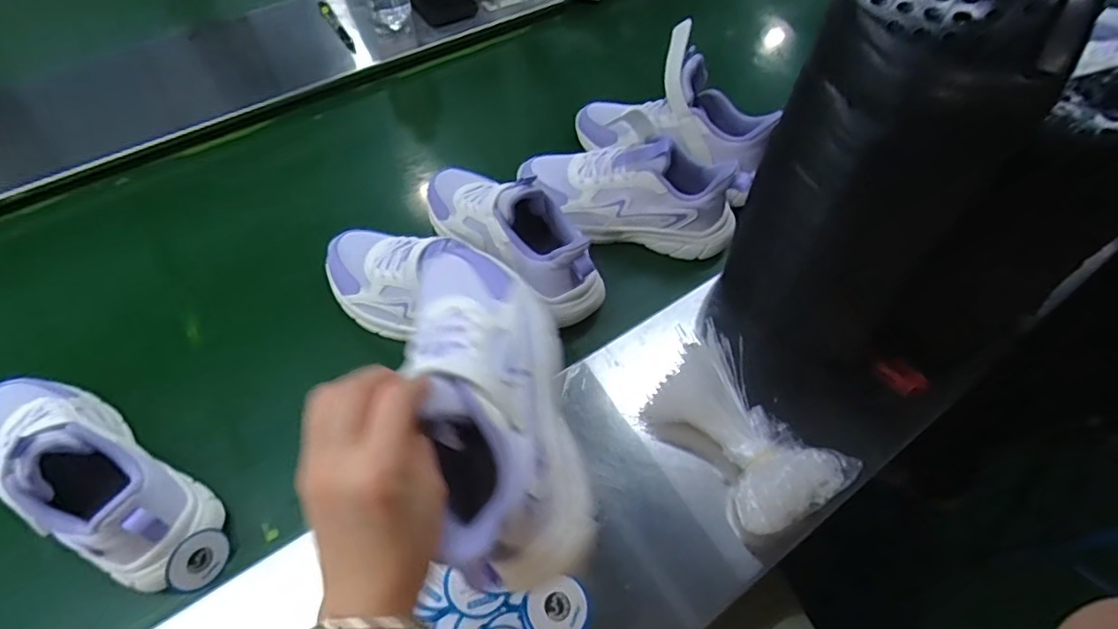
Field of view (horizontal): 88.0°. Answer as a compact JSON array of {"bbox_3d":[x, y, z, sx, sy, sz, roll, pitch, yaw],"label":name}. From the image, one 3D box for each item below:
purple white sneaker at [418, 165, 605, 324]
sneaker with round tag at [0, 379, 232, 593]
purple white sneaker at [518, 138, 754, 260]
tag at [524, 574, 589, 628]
[{"bbox_3d":[-0.059,-0.089,0.606,0.236,0.120,0.100,40,63,22],"label":"purple white sneaker"},{"bbox_3d":[-0.378,0.111,0.462,0.248,0.116,0.092,30,60,17],"label":"sneaker with round tag"},{"bbox_3d":[0.078,-0.144,0.649,0.247,0.105,0.085,13,56,6],"label":"purple white sneaker"},{"bbox_3d":[-0.001,0.218,0.428,0.046,0.005,0.041,-12,54,-23],"label":"tag"}]

